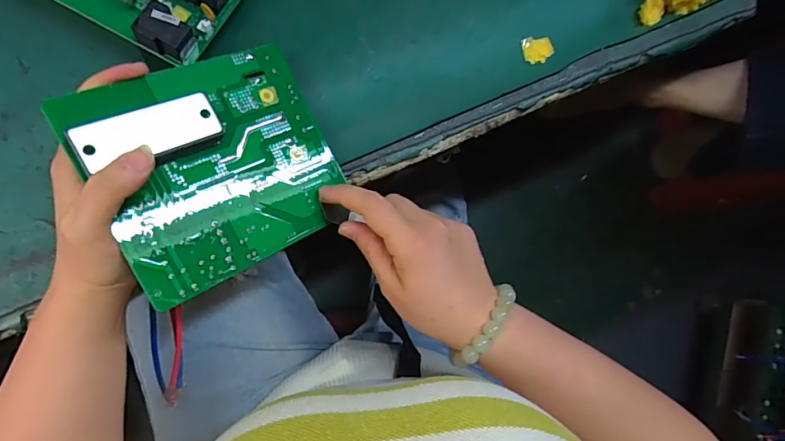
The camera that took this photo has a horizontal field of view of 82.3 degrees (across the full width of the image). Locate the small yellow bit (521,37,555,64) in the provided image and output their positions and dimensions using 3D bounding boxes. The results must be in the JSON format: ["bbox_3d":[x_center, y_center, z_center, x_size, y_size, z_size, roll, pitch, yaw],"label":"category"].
[{"bbox_3d":[0.128,-0.150,0.395,0.029,0.004,0.022,-7,88,-9],"label":"small yellow bit"}]

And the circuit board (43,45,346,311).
[{"bbox_3d":[-0.110,-0.040,0.299,0.151,0.023,0.137,-29,95,-32],"label":"circuit board"}]

